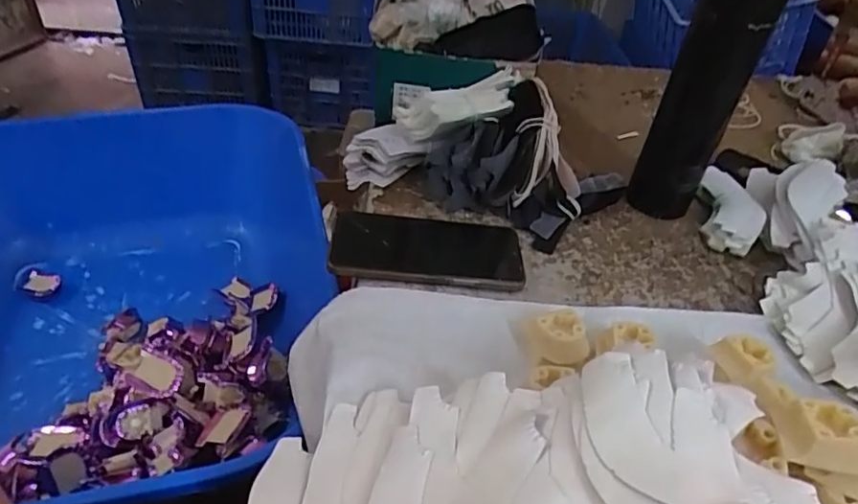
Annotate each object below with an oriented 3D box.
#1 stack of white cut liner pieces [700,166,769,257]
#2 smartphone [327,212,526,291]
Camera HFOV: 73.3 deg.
[{"bbox_3d":[0.301,-0.043,0.575,0.050,0.028,0.114,14,40,9],"label":"stack of white cut liner pieces"},{"bbox_3d":[-0.002,-0.004,0.492,0.158,0.011,0.080,2,40,-6],"label":"smartphone"}]

